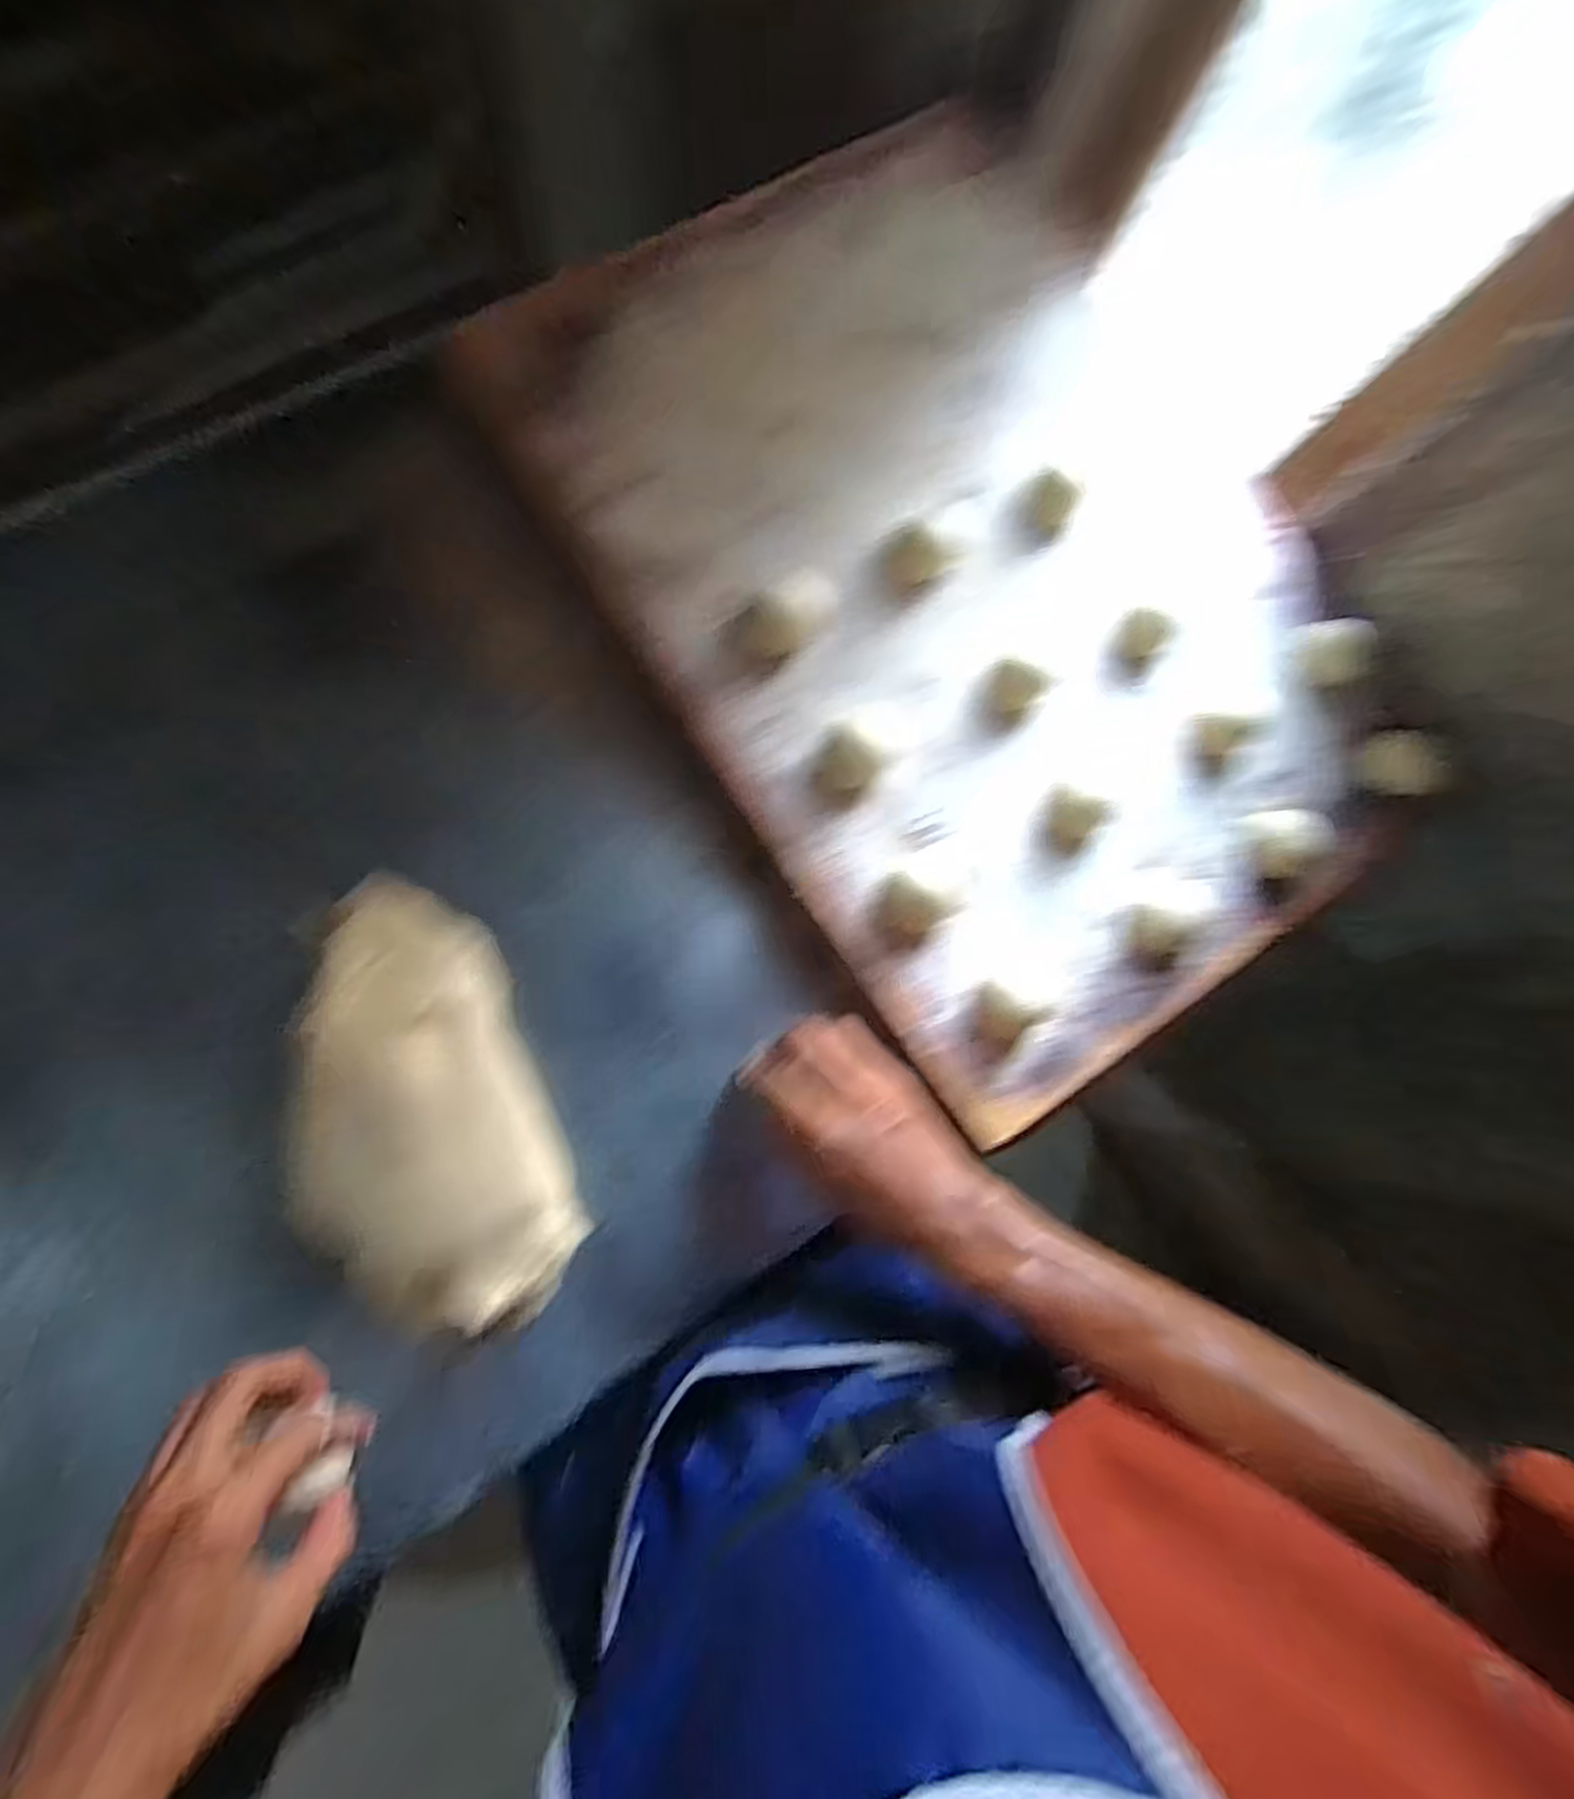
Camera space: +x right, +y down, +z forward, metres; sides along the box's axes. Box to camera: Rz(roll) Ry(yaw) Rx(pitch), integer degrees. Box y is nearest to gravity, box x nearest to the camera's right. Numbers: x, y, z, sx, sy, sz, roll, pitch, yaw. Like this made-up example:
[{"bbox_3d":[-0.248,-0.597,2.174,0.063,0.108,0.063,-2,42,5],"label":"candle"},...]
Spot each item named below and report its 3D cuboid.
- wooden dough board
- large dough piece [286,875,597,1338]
[{"bbox_3d":[0.125,-0.216,0.497,0.431,0.049,0.597,-32,89,-7],"label":"wooden dough board"},{"bbox_3d":[-0.206,0.115,0.417,0.122,0.059,0.248,-19,85,-10],"label":"large dough piece"}]

